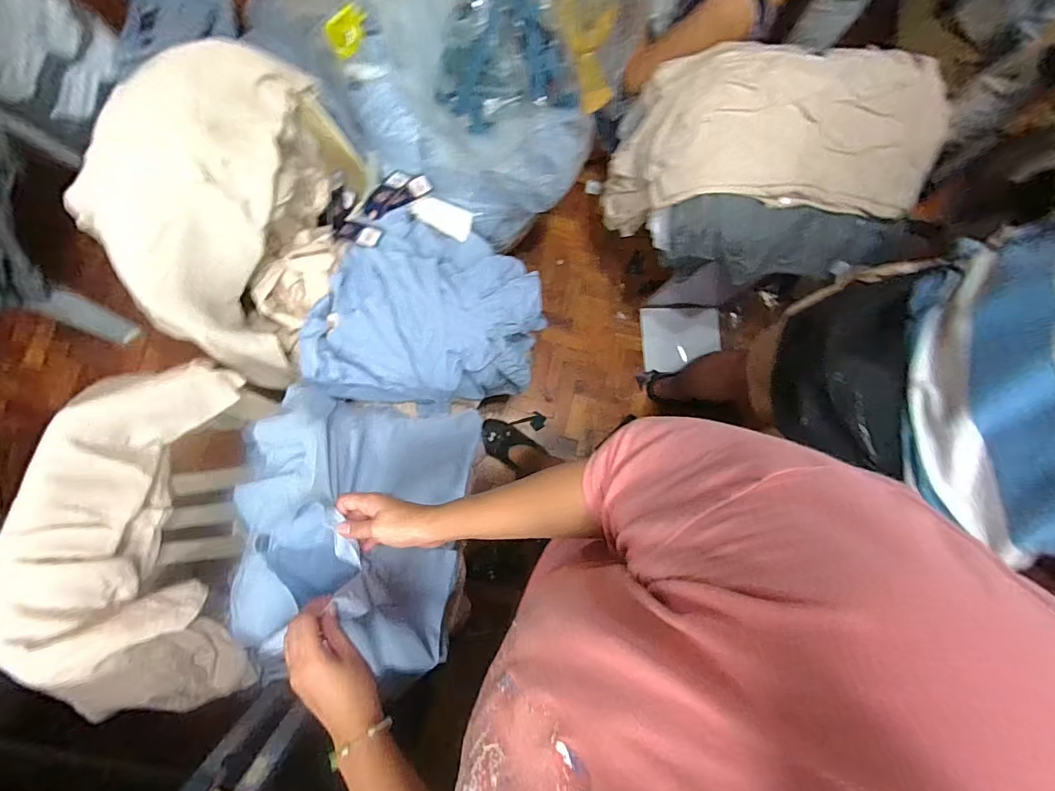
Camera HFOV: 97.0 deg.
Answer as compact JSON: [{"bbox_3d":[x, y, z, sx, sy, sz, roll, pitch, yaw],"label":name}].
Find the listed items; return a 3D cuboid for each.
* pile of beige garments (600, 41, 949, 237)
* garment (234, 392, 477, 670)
[{"bbox_3d":[0.524,-0.559,1.076,0.610,0.387,0.309,-3,105,-4],"label":"pile of beige garments"},{"bbox_3d":[-0.254,0.183,0.624,0.326,0.242,0.367,9,82,-7],"label":"garment"}]

